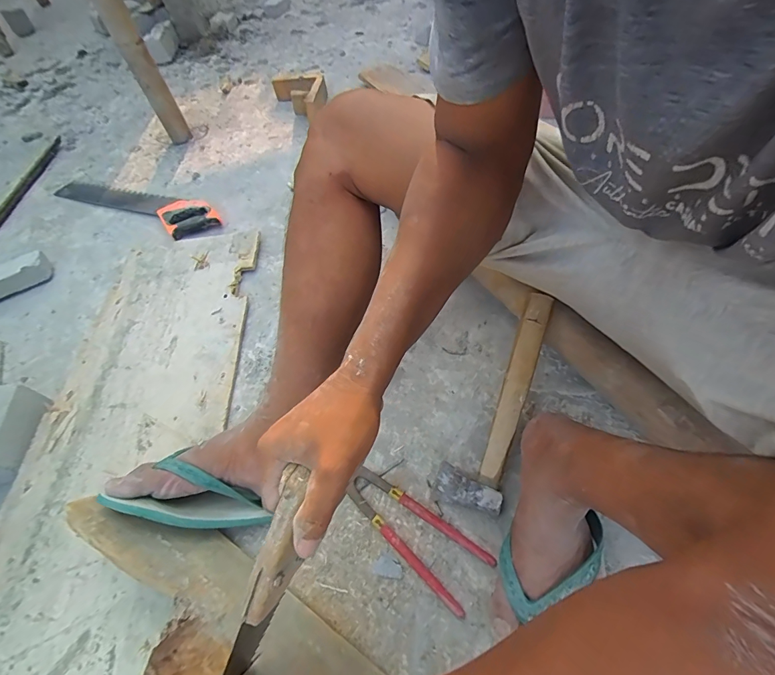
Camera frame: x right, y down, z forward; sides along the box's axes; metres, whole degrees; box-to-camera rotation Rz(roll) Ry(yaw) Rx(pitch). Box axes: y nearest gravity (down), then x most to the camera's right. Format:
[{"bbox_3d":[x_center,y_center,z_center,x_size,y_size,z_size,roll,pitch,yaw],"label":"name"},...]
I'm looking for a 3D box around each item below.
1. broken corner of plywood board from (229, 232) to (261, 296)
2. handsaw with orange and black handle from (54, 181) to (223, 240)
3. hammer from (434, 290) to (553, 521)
[{"bbox_3d":[-0.292,-0.160,0.800,0.031,0.010,0.181,7,56,10],"label":"broken corner of plywood board"},{"bbox_3d":[-0.637,-0.344,0.959,0.538,0.022,0.117,21,60,19],"label":"handsaw with orange and black handle"},{"bbox_3d":[0.161,0.084,0.528,0.084,0.045,0.309,21,82,19],"label":"hammer"}]

